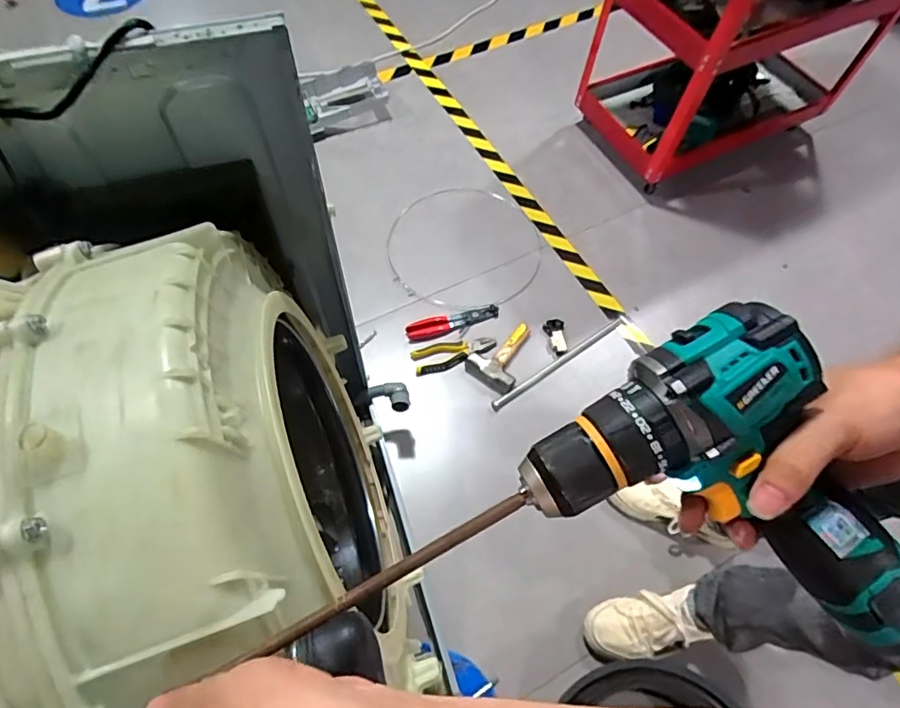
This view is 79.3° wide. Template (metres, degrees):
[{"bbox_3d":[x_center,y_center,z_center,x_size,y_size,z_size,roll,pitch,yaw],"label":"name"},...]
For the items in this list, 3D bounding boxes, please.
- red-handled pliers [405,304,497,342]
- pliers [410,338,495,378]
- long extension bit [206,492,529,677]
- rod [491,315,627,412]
[{"bbox_3d":[0.007,-0.071,1.251,0.216,0.013,0.056,-12,62,-9],"label":"red-handled pliers"},{"bbox_3d":[0.008,-0.005,1.211,0.184,0.017,0.066,-17,63,-11],"label":"pliers"},{"bbox_3d":[-0.071,0.139,0.283,0.254,0.008,0.007,-30,67,-2],"label":"long extension bit"},{"bbox_3d":[0.252,0.013,1.212,0.388,0.019,0.020,-31,67,-18],"label":"rod"}]

